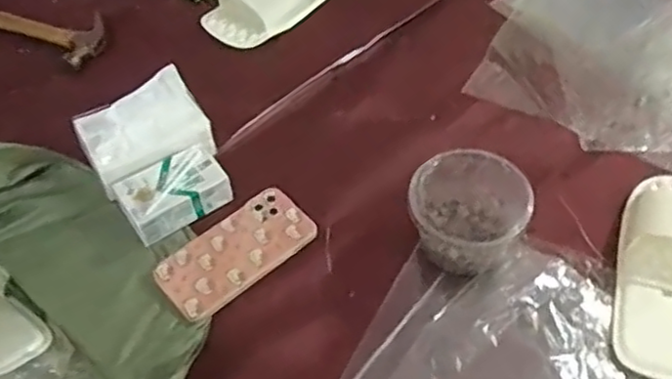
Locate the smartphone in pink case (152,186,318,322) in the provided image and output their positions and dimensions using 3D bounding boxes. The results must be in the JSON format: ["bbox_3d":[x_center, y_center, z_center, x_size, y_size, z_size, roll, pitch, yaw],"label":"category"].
[{"bbox_3d":[-0.104,0.064,0.692,0.163,0.011,0.084,-35,58,-23],"label":"smartphone in pink case"}]

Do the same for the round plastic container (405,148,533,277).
[{"bbox_3d":[0.135,0.023,0.667,0.114,0.080,0.096,24,57,20],"label":"round plastic container"}]

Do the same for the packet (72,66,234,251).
[{"bbox_3d":[-0.194,-0.036,0.726,0.127,0.097,0.135,-27,55,-18],"label":"packet"}]

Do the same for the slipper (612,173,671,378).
[{"bbox_3d":[0.331,0.071,0.643,0.096,0.047,0.234,15,54,14],"label":"slipper"}]

